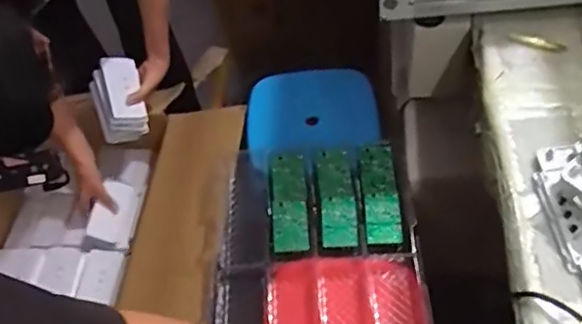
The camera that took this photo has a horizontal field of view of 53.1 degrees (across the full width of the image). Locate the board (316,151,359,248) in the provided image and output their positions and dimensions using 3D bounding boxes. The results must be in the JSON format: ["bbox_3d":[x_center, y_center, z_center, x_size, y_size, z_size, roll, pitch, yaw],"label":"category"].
[{"bbox_3d":[0.082,0.063,1.069,0.063,0.010,0.201,-4,58,1],"label":"board"}]

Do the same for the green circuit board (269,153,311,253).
[{"bbox_3d":[-0.004,0.068,1.080,0.066,0.016,0.208,-4,58,1],"label":"green circuit board"}]

